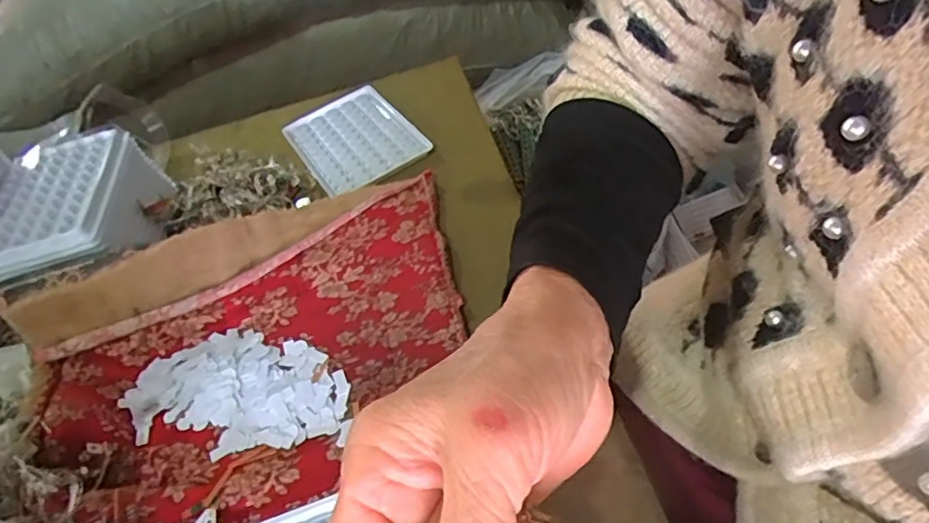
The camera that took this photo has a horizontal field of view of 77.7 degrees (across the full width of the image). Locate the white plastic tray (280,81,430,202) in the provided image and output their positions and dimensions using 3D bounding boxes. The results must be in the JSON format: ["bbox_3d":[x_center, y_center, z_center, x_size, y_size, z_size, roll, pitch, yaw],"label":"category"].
[{"bbox_3d":[-0.098,-0.110,0.504,0.098,0.012,0.124,-26,50,-17],"label":"white plastic tray"}]

